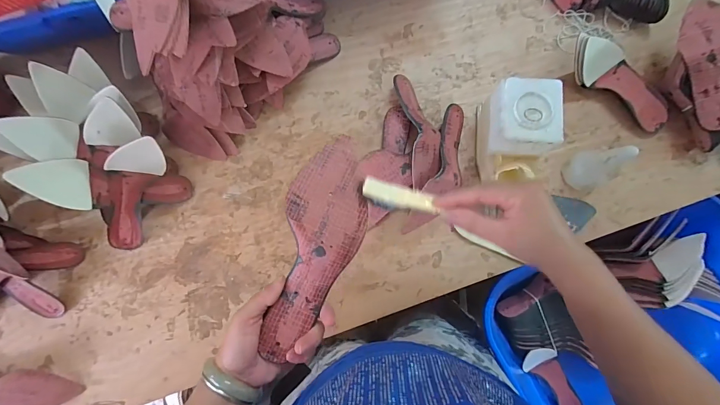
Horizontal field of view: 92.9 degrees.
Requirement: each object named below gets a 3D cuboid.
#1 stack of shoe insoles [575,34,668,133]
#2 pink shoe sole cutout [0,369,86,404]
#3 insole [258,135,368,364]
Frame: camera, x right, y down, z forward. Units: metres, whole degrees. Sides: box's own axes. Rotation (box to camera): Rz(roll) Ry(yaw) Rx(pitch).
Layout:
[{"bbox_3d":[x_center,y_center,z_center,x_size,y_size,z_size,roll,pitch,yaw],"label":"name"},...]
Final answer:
[{"bbox_3d":[0.495,-0.233,0.634,0.228,0.093,0.079,33,83,7],"label":"stack of shoe insoles"},{"bbox_3d":[-0.636,0.333,0.603,0.260,0.048,0.083,2,81,2],"label":"pink shoe sole cutout"},{"bbox_3d":[-0.044,0.049,0.356,0.079,0.050,0.234,17,90,4],"label":"insole"}]

